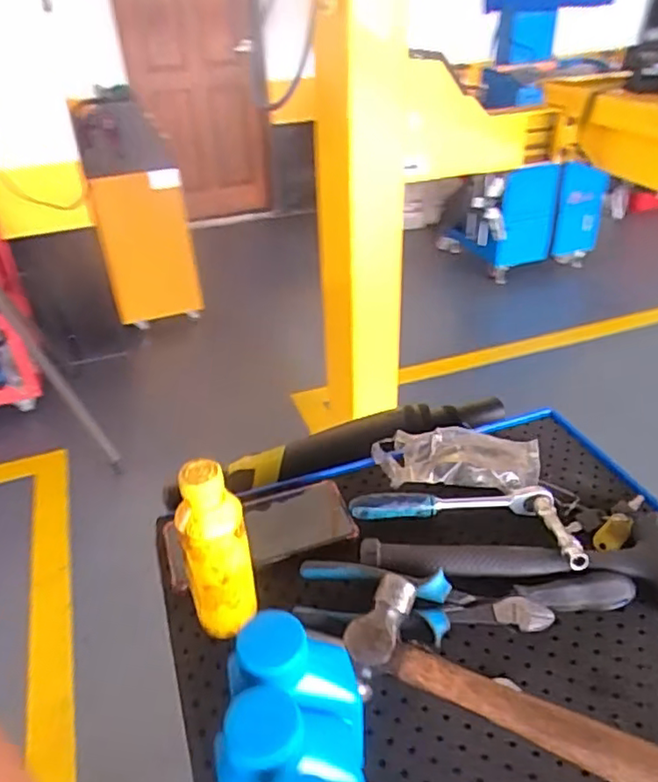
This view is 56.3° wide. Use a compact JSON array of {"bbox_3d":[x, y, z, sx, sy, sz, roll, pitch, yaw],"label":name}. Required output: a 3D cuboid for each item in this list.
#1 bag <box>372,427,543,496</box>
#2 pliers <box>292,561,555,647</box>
[{"bbox_3d":[0.132,0.064,0.635,0.168,0.021,0.085,3,34,9],"label":"bag"},{"bbox_3d":[0.072,0.172,0.490,0.197,0.030,0.055,3,34,9],"label":"pliers"}]

